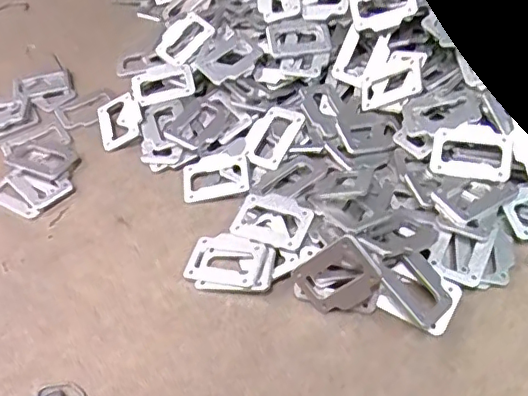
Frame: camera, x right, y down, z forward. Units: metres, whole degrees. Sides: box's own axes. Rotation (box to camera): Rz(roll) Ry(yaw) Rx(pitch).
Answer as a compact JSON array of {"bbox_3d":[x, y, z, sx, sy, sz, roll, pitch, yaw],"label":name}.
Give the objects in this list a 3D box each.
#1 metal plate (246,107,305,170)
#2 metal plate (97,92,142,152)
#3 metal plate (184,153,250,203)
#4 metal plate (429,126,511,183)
[{"bbox_3d":[0.007,-0.048,0.430,0.033,0.007,0.050,22,72,29],"label":"metal plate"},{"bbox_3d":[-0.119,-0.064,0.467,0.037,0.006,0.055,-23,56,6],"label":"metal plate"},{"bbox_3d":[-0.036,-0.017,0.422,0.049,0.010,0.038,-7,49,-1],"label":"metal plate"},{"bbox_3d":[0.141,-0.031,0.383,0.050,0.005,0.036,7,77,15],"label":"metal plate"}]

